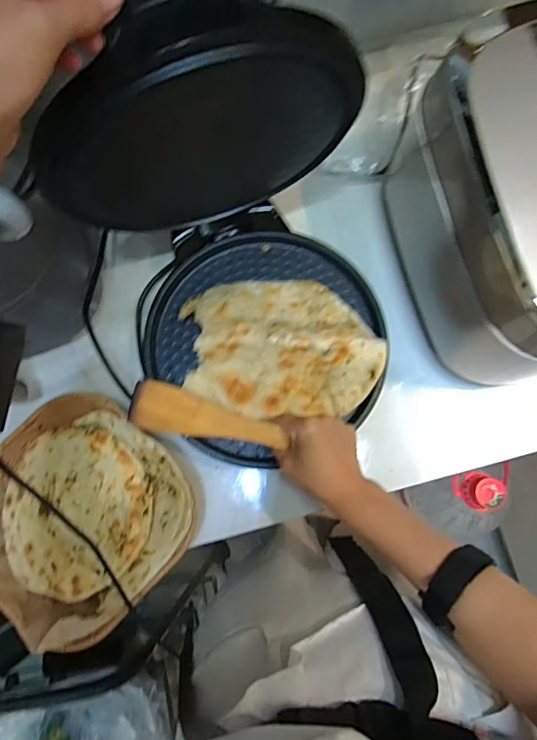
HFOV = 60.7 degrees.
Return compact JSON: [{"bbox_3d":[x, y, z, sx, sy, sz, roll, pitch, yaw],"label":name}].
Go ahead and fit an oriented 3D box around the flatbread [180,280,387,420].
[{"bbox_3d":[0.015,-0.033,0.530,0.217,0.068,0.163,-1,80,1],"label":"flatbread"}]

